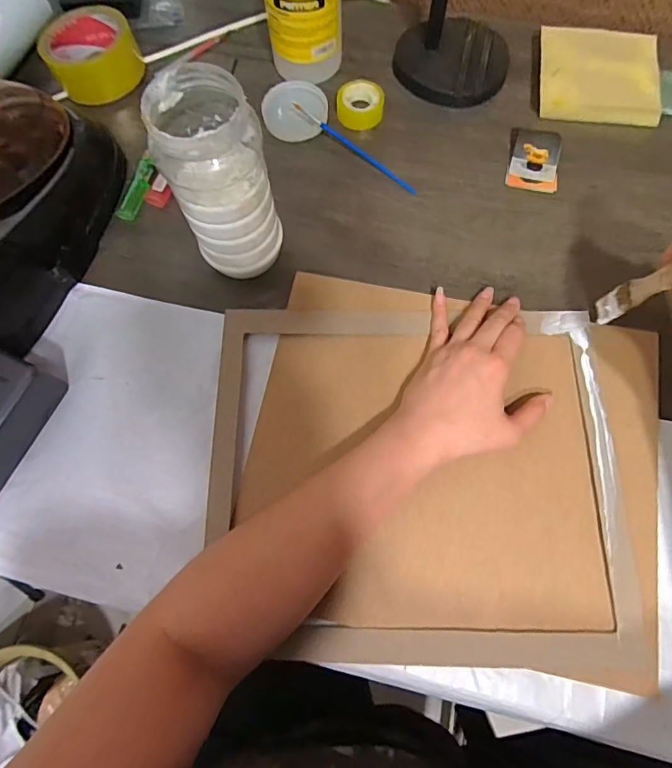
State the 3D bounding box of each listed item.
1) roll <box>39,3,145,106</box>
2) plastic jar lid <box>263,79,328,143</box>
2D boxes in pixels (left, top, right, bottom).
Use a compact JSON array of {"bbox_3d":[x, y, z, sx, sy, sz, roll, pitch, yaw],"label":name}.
[{"bbox_3d":[-0.270,-0.366,0.519,0.094,0.050,0.094,-1,73,2],"label":"roll"},{"bbox_3d":[-0.043,-0.298,0.510,0.067,0.020,0.064,-1,73,2],"label":"plastic jar lid"}]

